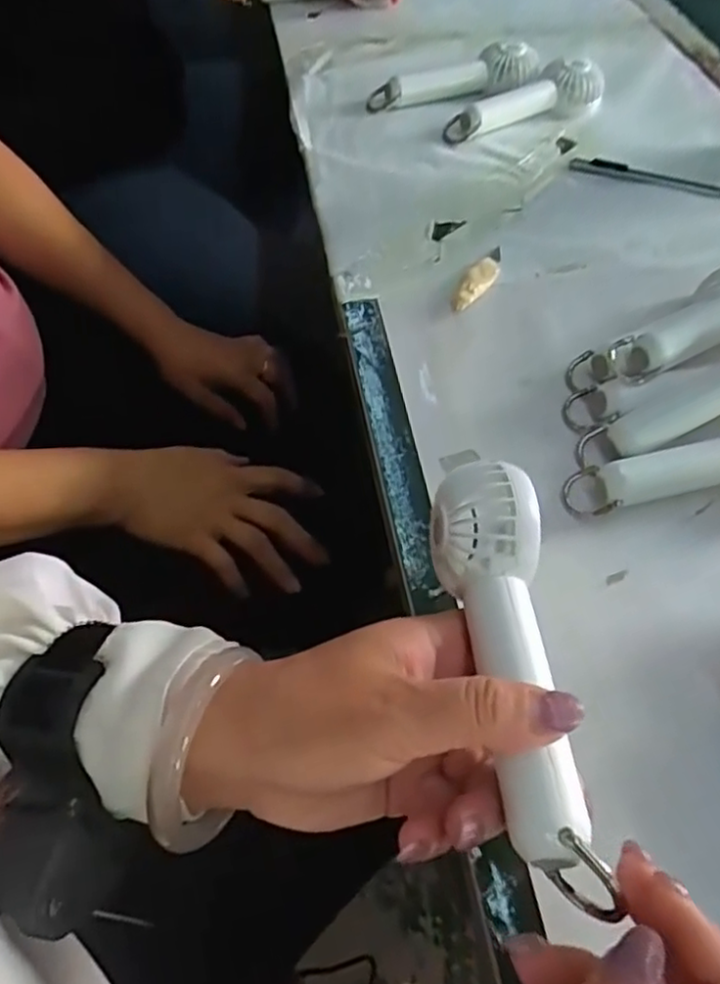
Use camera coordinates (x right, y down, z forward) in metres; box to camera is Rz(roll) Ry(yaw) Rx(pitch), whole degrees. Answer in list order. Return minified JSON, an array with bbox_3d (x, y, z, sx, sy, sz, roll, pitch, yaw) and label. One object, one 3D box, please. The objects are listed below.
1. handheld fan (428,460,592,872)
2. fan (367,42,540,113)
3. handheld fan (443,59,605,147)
[{"bbox_3d":[0.054,0.053,0.239,0.039,0.032,0.137,-5,56,-4],"label":"handheld fan"},{"bbox_3d":[0.083,-0.370,0.602,0.153,0.032,0.046,-10,56,-7],"label":"fan"},{"bbox_3d":[0.144,-0.333,0.577,0.153,0.030,0.041,-28,60,-18],"label":"handheld fan"}]

